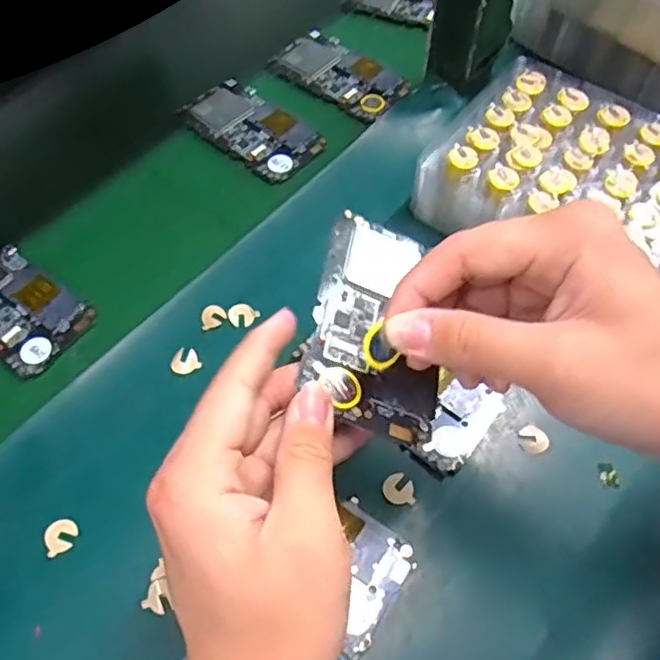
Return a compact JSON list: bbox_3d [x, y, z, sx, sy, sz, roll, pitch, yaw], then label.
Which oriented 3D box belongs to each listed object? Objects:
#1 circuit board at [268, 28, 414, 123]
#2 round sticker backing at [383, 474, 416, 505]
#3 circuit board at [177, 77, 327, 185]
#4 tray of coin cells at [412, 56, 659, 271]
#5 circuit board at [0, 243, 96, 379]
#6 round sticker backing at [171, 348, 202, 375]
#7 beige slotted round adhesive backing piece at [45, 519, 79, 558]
[{"bbox_3d":[0.009,-0.231,0.571,0.125,0.011,0.065,38,62,22],"label":"circuit board"},{"bbox_3d":[0.041,0.094,0.376,0.018,0.004,0.017,0,66,0],"label":"round sticker backing"},{"bbox_3d":[-0.064,-0.170,0.533,0.119,0.008,0.065,38,62,22],"label":"circuit board"},{"bbox_3d":[0.169,-0.109,0.449,0.177,0.052,0.151,29,59,17],"label":"tray of coin cells"},{"bbox_3d":[-0.227,-0.020,0.449,0.117,0.006,0.065,33,60,19],"label":"circuit board"},{"bbox_3d":[-0.095,0.020,0.415,0.018,0.004,0.017,2,72,-7],"label":"round sticker backing"},{"bbox_3d":[-0.153,0.117,0.361,0.019,0.004,0.017,-29,80,-19],"label":"beige slotted round adhesive backing piece"}]

